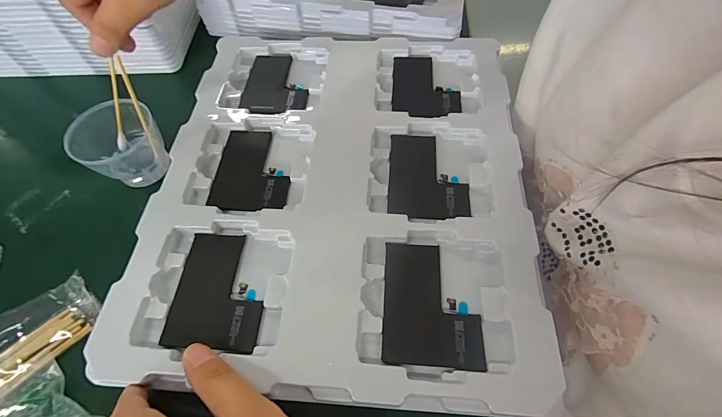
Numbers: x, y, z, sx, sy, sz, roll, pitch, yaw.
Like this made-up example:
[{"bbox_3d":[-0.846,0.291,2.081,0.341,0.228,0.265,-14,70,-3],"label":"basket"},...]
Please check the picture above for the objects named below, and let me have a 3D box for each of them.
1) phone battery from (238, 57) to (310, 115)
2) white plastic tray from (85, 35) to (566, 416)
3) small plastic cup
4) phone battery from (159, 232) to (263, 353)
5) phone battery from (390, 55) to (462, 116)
[{"bbox_3d":[-0.081,-0.119,0.332,0.060,0.009,0.082,-1,60,1],"label":"phone battery"},{"bbox_3d":[-0.016,-0.028,0.274,0.270,0.016,0.307,2,60,3],"label":"white plastic tray"},{"bbox_3d":[-0.198,-0.054,0.290,0.055,0.046,0.055,-1,60,1],"label":"small plastic cup"},{"bbox_3d":[-0.094,0.053,0.234,0.060,0.005,0.078,2,60,3],"label":"phone battery"},{"bbox_3d":[0.060,-0.112,0.323,0.060,0.010,0.081,4,55,2],"label":"phone battery"}]

